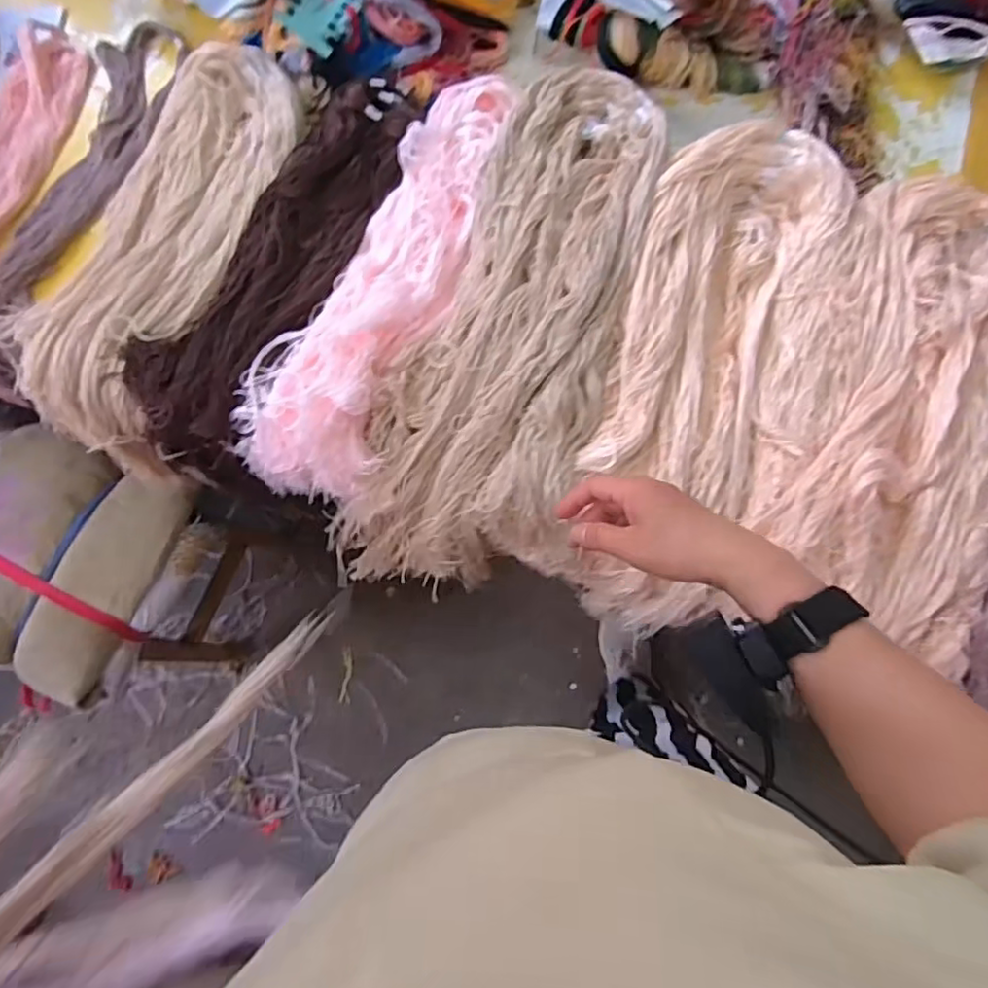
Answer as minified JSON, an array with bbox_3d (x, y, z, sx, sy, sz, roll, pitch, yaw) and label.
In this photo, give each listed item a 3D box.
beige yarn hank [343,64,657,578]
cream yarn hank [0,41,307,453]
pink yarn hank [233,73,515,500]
[{"bbox_3d":[0.024,-0.194,0.670,0.220,0.089,0.582,14,78,2],"label":"beige yarn hank"},{"bbox_3d":[-0.363,-0.297,0.712,0.187,0.075,0.468,26,78,5],"label":"cream yarn hank"},{"bbox_3d":[-0.101,-0.252,0.687,0.161,0.083,0.528,21,78,3],"label":"pink yarn hank"}]

